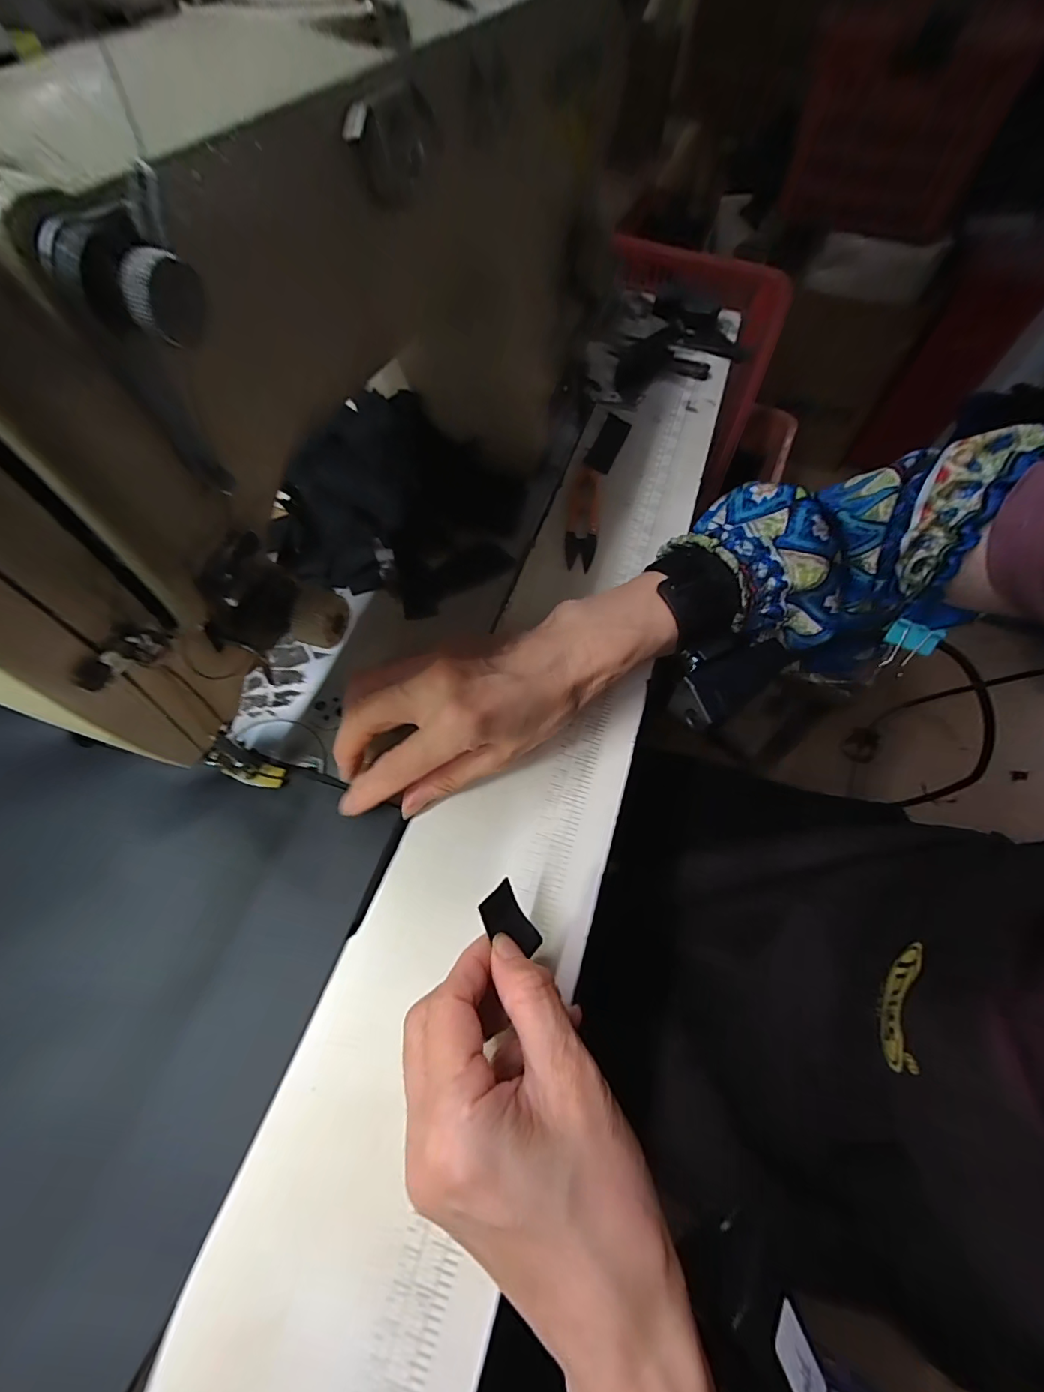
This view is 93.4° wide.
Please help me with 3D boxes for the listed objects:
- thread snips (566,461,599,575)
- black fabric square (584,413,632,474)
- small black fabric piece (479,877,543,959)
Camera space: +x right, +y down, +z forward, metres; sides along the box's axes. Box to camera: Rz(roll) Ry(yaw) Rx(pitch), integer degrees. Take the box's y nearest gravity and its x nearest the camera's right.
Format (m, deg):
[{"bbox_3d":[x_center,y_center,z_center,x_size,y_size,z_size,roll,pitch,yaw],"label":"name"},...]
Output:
[{"bbox_3d":[0.048,-0.143,0.387,0.023,0.008,0.107,6,62,0],"label":"thread snips"},{"bbox_3d":[0.076,-0.224,0.435,0.024,0.004,0.084,22,62,4],"label":"black fabric square"},{"bbox_3d":[-0.005,0.101,0.218,0.021,0.006,0.031,-28,81,-42],"label":"small black fabric piece"}]

